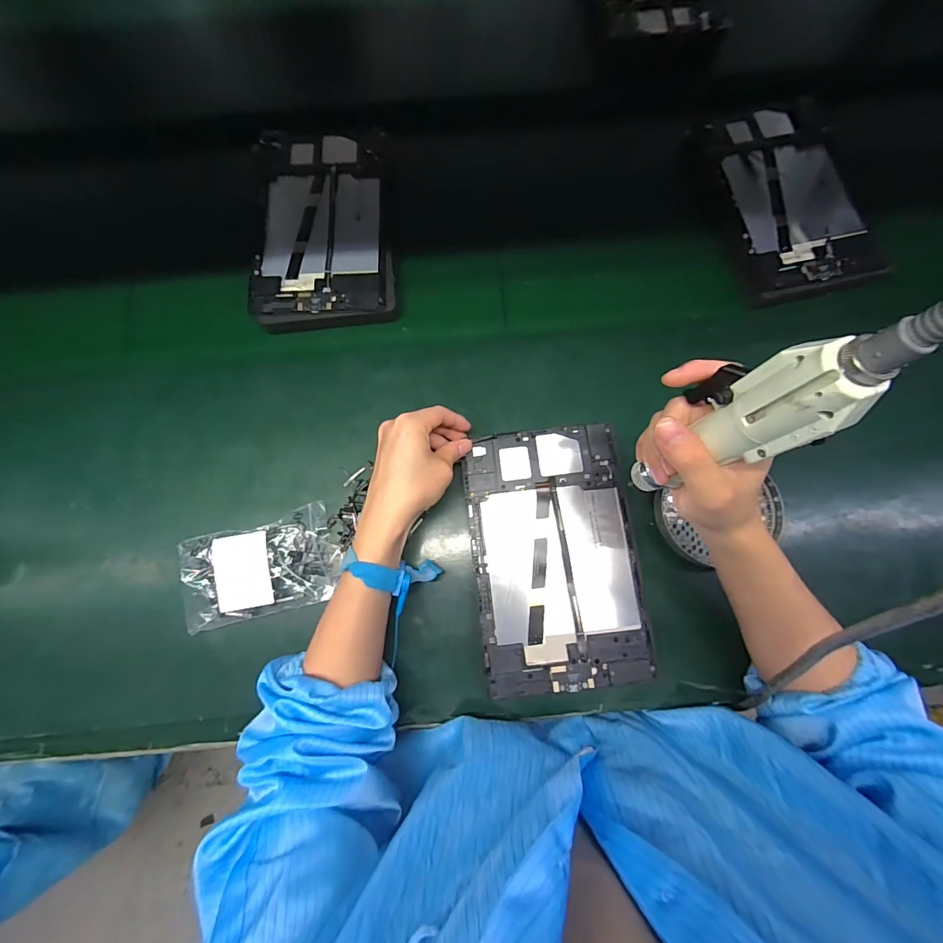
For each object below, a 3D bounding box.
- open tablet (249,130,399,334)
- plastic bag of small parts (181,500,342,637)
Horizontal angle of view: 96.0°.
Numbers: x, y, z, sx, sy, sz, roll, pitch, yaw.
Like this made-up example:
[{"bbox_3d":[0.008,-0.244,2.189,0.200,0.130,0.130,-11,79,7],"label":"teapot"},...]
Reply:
[{"bbox_3d":[-0.170,-0.285,0.493,0.155,0.019,0.256,-4,80,1],"label":"open tablet"},{"bbox_3d":[-0.208,0.096,0.422,0.147,0.033,0.091,-17,80,-2],"label":"plastic bag of small parts"}]

